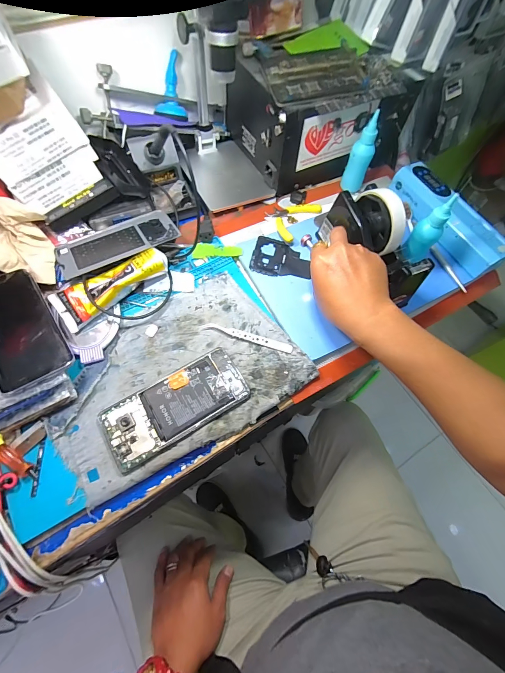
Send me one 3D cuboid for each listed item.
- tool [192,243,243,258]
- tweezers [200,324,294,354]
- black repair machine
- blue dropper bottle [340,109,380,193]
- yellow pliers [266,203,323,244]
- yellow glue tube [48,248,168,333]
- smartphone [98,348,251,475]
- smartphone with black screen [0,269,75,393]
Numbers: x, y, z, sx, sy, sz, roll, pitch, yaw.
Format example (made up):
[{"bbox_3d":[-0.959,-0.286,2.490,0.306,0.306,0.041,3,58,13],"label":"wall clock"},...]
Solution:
[{"bbox_3d":[-0.050,-0.124,0.441,0.070,0.005,0.020,3,64,-2],"label":"tool"},{"bbox_3d":[-0.007,0.001,0.393,0.120,0.007,0.010,17,64,4],"label":"tweezers"},{"bbox_3d":[0.113,-0.382,0.500,0.255,0.143,0.194,-23,68,-14],"label":"black repair machine"},{"bbox_3d":[0.172,-0.284,0.478,0.031,0.110,0.028,3,64,-2],"label":"blue dropper bottle"},{"bbox_3d":[0.058,-0.191,0.478,0.068,0.013,0.098,35,67,13],"label":"yellow pliers"},{"bbox_3d":[-0.178,-0.066,0.390,0.143,0.032,0.052,-32,70,-18],"label":"yellow glue tube"},{"bbox_3d":[-0.088,0.078,0.352,0.162,0.009,0.075,-29,69,-17],"label":"smartphone"},{"bbox_3d":[-0.270,-0.014,0.349,0.071,0.011,0.160,-31,65,-22],"label":"smartphone with black screen"}]

